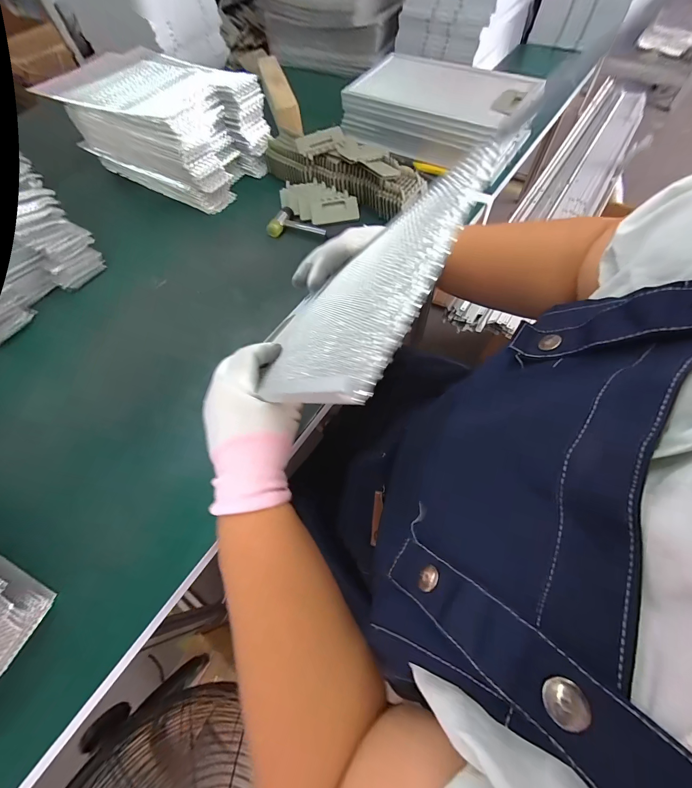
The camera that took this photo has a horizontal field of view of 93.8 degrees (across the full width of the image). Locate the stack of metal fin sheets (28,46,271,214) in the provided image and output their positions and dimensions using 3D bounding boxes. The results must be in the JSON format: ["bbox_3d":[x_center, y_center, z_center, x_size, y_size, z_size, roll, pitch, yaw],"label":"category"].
[{"bbox_3d":[-0.337,-0.511,0.621,0.319,0.135,0.216,27,67,17],"label":"stack of metal fin sheets"}]

